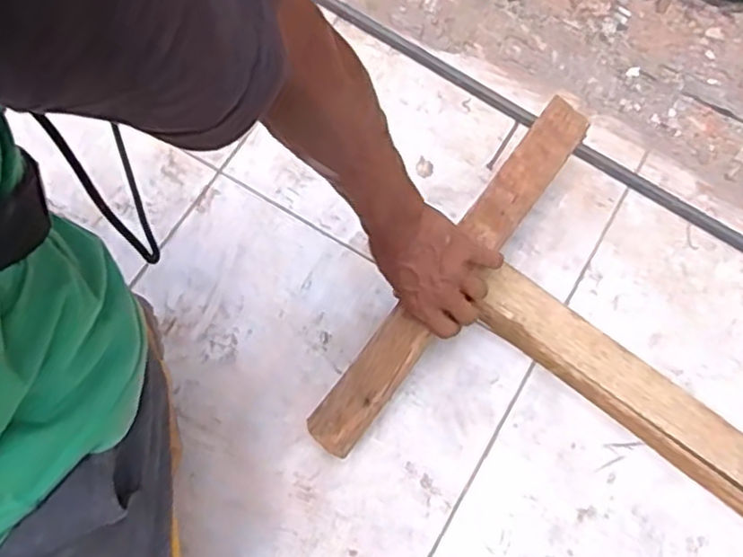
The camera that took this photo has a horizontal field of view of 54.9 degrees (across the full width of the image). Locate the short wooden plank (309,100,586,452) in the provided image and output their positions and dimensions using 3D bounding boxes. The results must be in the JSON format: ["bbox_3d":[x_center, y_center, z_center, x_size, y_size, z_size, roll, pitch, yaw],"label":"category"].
[{"bbox_3d":[0.074,-0.006,0.665,0.048,0.013,0.388,35,85,12],"label":"short wooden plank"}]

